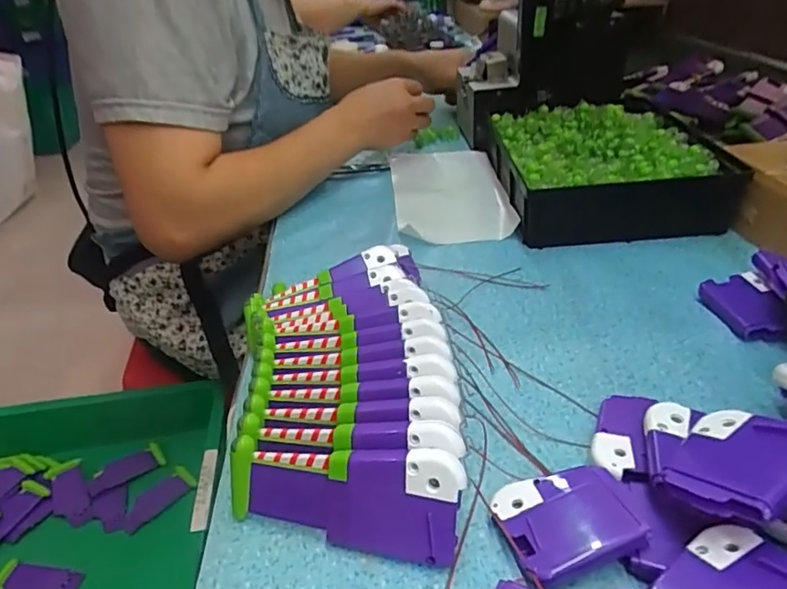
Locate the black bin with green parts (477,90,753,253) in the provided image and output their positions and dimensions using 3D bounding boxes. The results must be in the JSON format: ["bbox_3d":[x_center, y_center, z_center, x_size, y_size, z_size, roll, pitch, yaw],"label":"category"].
[{"bbox_3d":[0.203,-0.143,0.565,0.191,0.058,0.256,-6,34,1],"label":"black bin with green parts"}]

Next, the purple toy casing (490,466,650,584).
[{"bbox_3d":[0.083,0.109,0.258,0.063,0.019,0.050,-13,35,-8],"label":"purple toy casing"}]

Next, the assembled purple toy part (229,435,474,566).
[{"bbox_3d":[-0.024,0.097,0.268,0.117,0.053,0.017,4,8,19],"label":"assembled purple toy part"}]

